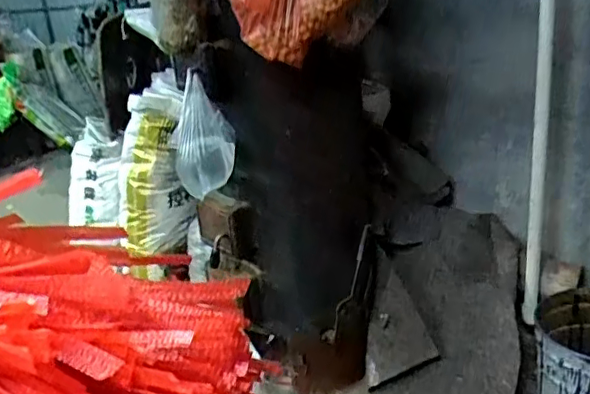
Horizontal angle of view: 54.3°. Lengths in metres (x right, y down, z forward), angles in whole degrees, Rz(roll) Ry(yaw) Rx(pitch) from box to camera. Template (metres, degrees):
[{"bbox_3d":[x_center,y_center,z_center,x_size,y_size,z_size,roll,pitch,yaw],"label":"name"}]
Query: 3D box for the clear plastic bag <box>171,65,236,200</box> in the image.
[{"bbox_3d":[-0.200,-0.131,1.254,0.132,0.231,0.078,-6,18,-5],"label":"clear plastic bag"}]

